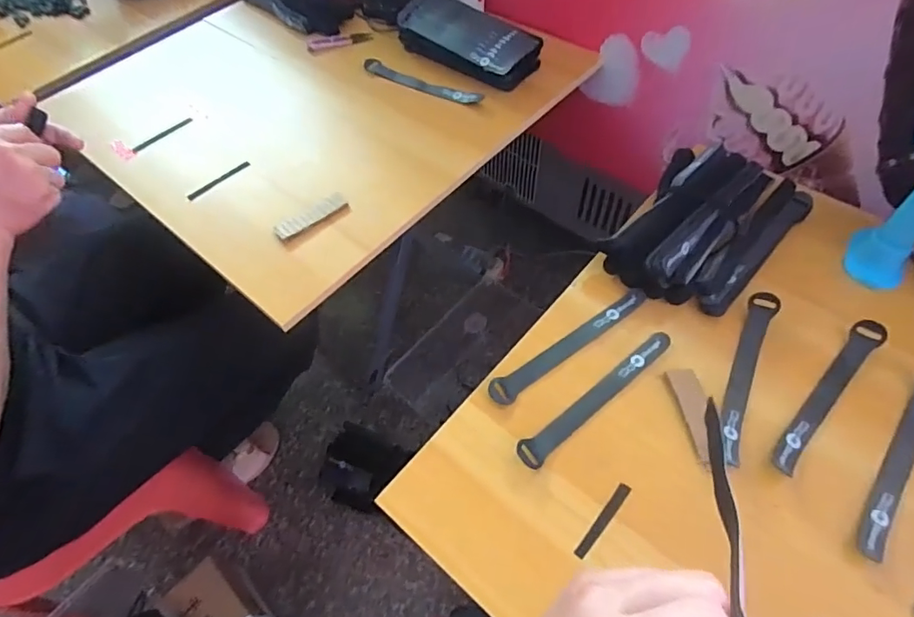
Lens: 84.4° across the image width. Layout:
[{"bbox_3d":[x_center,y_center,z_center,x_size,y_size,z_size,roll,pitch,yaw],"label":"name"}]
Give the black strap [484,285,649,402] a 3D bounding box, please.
[{"bbox_3d":[0.111,0.033,0.498,0.192,0.011,0.024,-34,61,-18],"label":"black strap"}]

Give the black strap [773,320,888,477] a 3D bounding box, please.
[{"bbox_3d":[0.330,0.077,0.445,0.024,0.017,0.182,37,65,24],"label":"black strap"}]

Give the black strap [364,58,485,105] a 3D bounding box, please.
[{"bbox_3d":[-0.054,-0.321,0.715,0.206,0.004,0.029,29,71,25],"label":"black strap"}]

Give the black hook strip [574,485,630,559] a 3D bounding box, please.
[{"bbox_3d":[0.119,0.171,0.408,0.010,0.004,0.070,35,64,23],"label":"black hook strip"}]

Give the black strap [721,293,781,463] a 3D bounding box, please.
[{"bbox_3d":[0.263,0.060,0.456,0.022,0.025,0.172,21,60,17],"label":"black strap"}]

